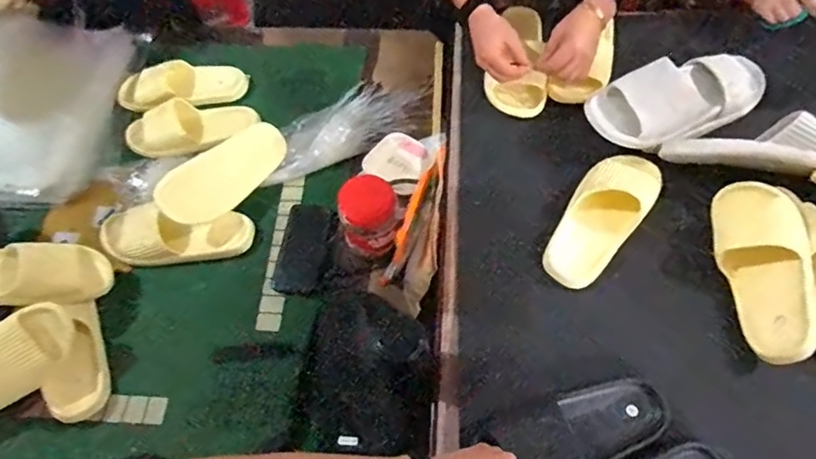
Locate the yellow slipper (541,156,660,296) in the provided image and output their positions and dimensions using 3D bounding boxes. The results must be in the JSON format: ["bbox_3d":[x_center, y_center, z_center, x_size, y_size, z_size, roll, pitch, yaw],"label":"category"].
[{"bbox_3d":[0.288,-0.018,0.830,0.101,0.050,0.230,29,67,18],"label":"yellow slipper"}]

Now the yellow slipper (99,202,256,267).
[{"bbox_3d":[-0.392,0.008,0.937,0.246,0.077,0.088,-2,61,2],"label":"yellow slipper"}]

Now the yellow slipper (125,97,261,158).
[{"bbox_3d":[-0.417,-0.196,1.062,0.231,0.079,0.098,-17,59,-30],"label":"yellow slipper"}]

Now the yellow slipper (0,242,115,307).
[{"bbox_3d":[-0.580,0.069,0.825,0.252,0.061,0.092,-3,58,-24],"label":"yellow slipper"}]

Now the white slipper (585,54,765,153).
[{"bbox_3d":[0.427,-0.209,0.890,0.301,0.107,0.116,-26,63,-11],"label":"white slipper"}]

